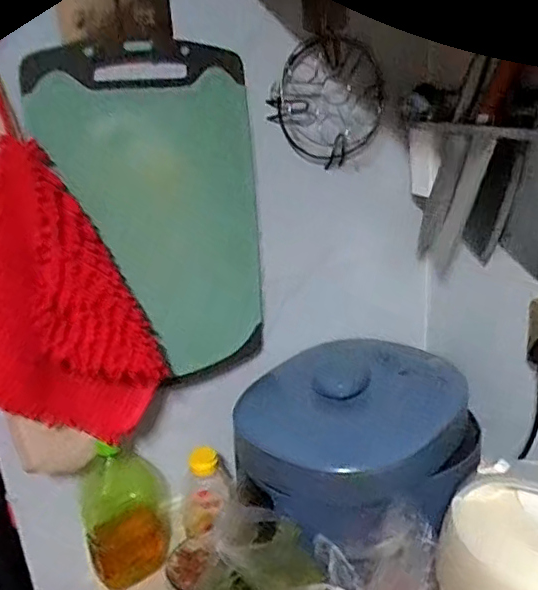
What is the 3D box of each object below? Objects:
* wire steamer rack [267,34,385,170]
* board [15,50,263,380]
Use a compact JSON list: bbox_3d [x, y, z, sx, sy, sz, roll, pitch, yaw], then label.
[{"bbox_3d":[0.084,-0.268,0.825,0.155,0.151,0.033,-50,18,-1],"label":"wire steamer rack"},{"bbox_3d":[-0.135,-0.090,0.772,0.264,0.429,0.018,-15,17,-30],"label":"board"}]

